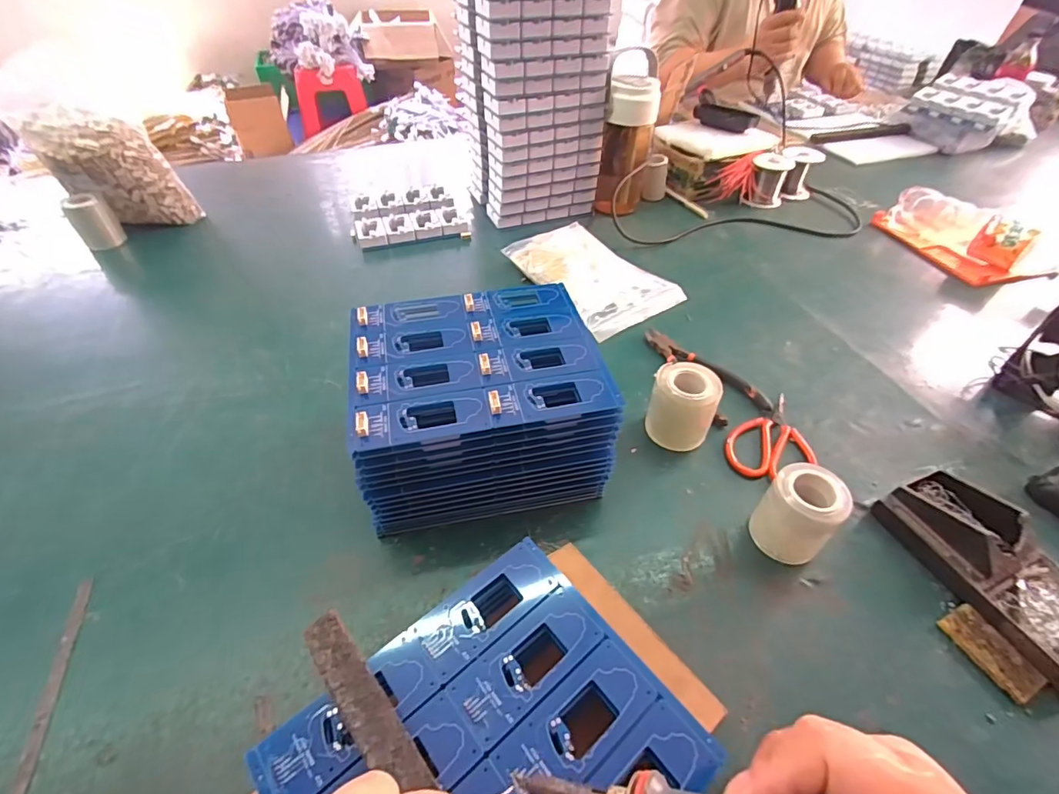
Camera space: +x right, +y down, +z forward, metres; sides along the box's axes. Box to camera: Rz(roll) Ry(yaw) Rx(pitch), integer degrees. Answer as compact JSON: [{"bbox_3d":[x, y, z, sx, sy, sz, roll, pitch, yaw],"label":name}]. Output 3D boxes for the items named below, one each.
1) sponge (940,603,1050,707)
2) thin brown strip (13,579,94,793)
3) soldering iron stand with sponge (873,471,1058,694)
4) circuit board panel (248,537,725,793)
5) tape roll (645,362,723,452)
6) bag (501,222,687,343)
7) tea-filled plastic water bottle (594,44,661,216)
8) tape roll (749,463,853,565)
[{"bbox_3d":[0.320,0.176,0.342,0.030,0.009,0.057,-16,47,-16],"label":"sponge"},{"bbox_3d":[-0.314,0.191,0.325,0.010,0.010,0.144,-11,46,-11],"label":"thin brown strip"},{"bbox_3d":[0.353,0.127,0.367,0.089,0.038,0.159,-17,47,-17],"label":"soldering iron stand with sponge"},{"bbox_3d":[-0.021,0.187,0.258,0.186,0.008,0.160,-31,52,-28],"label":"circuit board panel"},{"bbox_3d":[0.142,0.011,0.460,0.057,0.068,0.049,22,49,21],"label":"tape roll"},{"bbox_3d":[0.082,-0.168,0.653,0.146,0.047,0.210,-28,51,-26],"label":"bag"},{"bbox_3d":[0.150,-0.385,0.751,0.074,0.204,0.074,11,46,11],"label":"tea-filled plastic water bottle"},{"bbox_3d":[0.207,0.091,0.380,0.046,0.066,0.050,0,45,0],"label":"tape roll"}]

